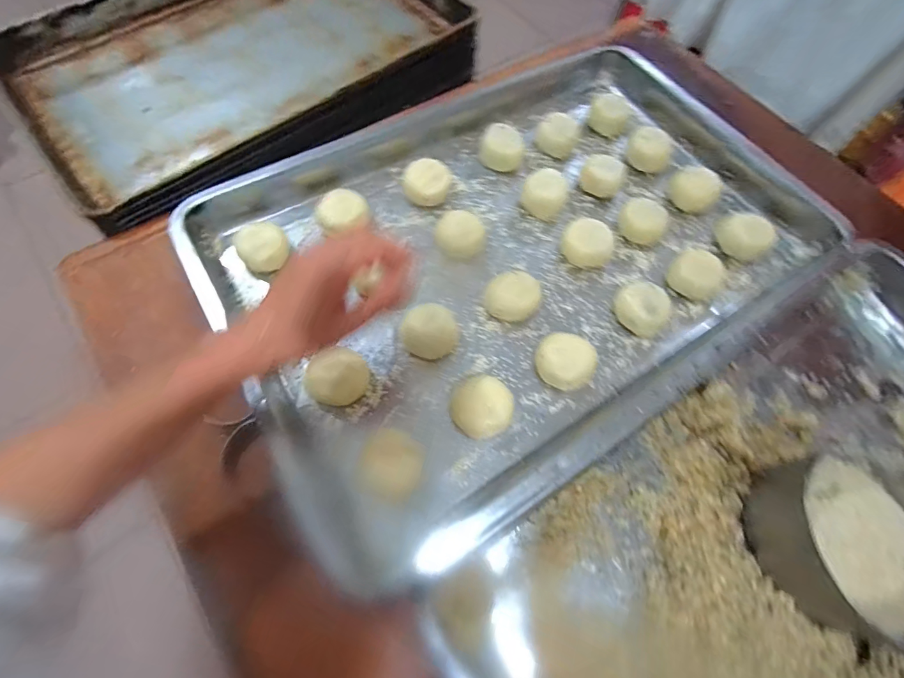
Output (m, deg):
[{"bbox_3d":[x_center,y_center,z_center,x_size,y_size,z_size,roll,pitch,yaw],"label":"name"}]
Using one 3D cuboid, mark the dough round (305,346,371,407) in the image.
[{"bbox_3d":[-0.098,0.032,0.346,0.047,0.037,0.051,38,70,12],"label":"dough round"}]

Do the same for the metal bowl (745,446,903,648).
[{"bbox_3d":[0.320,0.151,0.307,0.125,0.068,0.141,8,67,1],"label":"metal bowl"}]

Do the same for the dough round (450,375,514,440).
[{"bbox_3d":[0.026,0.059,0.349,0.051,0.015,0.051,1,67,-3],"label":"dough round"}]

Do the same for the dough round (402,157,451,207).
[{"bbox_3d":[-0.027,-0.175,0.441,0.052,0.029,0.046,-5,67,-5],"label":"dough round"}]

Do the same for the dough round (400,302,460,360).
[{"bbox_3d":[-0.019,-0.008,0.366,0.052,0.031,0.046,-9,68,-7],"label":"dough round"}]

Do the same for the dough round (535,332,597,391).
[{"bbox_3d":[0.104,0.021,0.369,0.052,0.025,0.052,1,67,-3],"label":"dough round"}]

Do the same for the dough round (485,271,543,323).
[{"bbox_3d":[0.059,-0.041,0.391,0.048,0.028,0.043,32,69,10],"label":"dough round"}]

